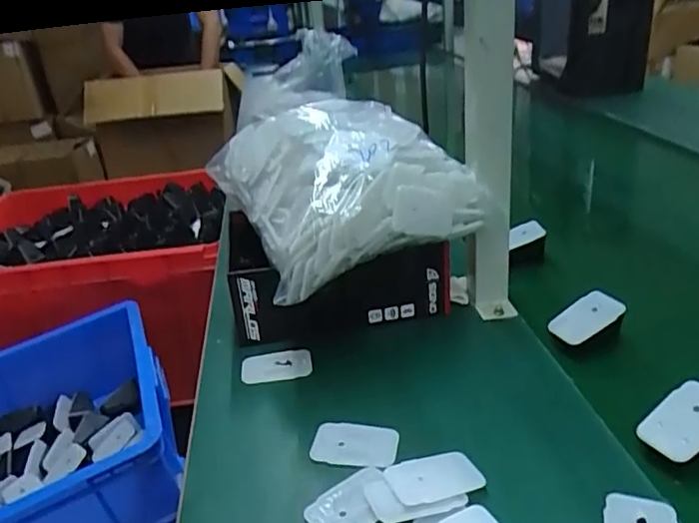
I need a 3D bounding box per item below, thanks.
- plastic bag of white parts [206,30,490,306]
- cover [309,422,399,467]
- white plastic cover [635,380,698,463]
[{"bbox_3d":[-0.021,-0.103,0.667,0.223,0.114,0.297,-15,26,-18],"label":"plastic bag of white parts"},{"bbox_3d":[0.004,0.150,0.490,0.071,0.004,0.041,1,27,15],"label":"cover"},{"bbox_3d":[0.255,0.121,0.451,0.071,0.011,0.044,-29,38,-16],"label":"white plastic cover"}]

